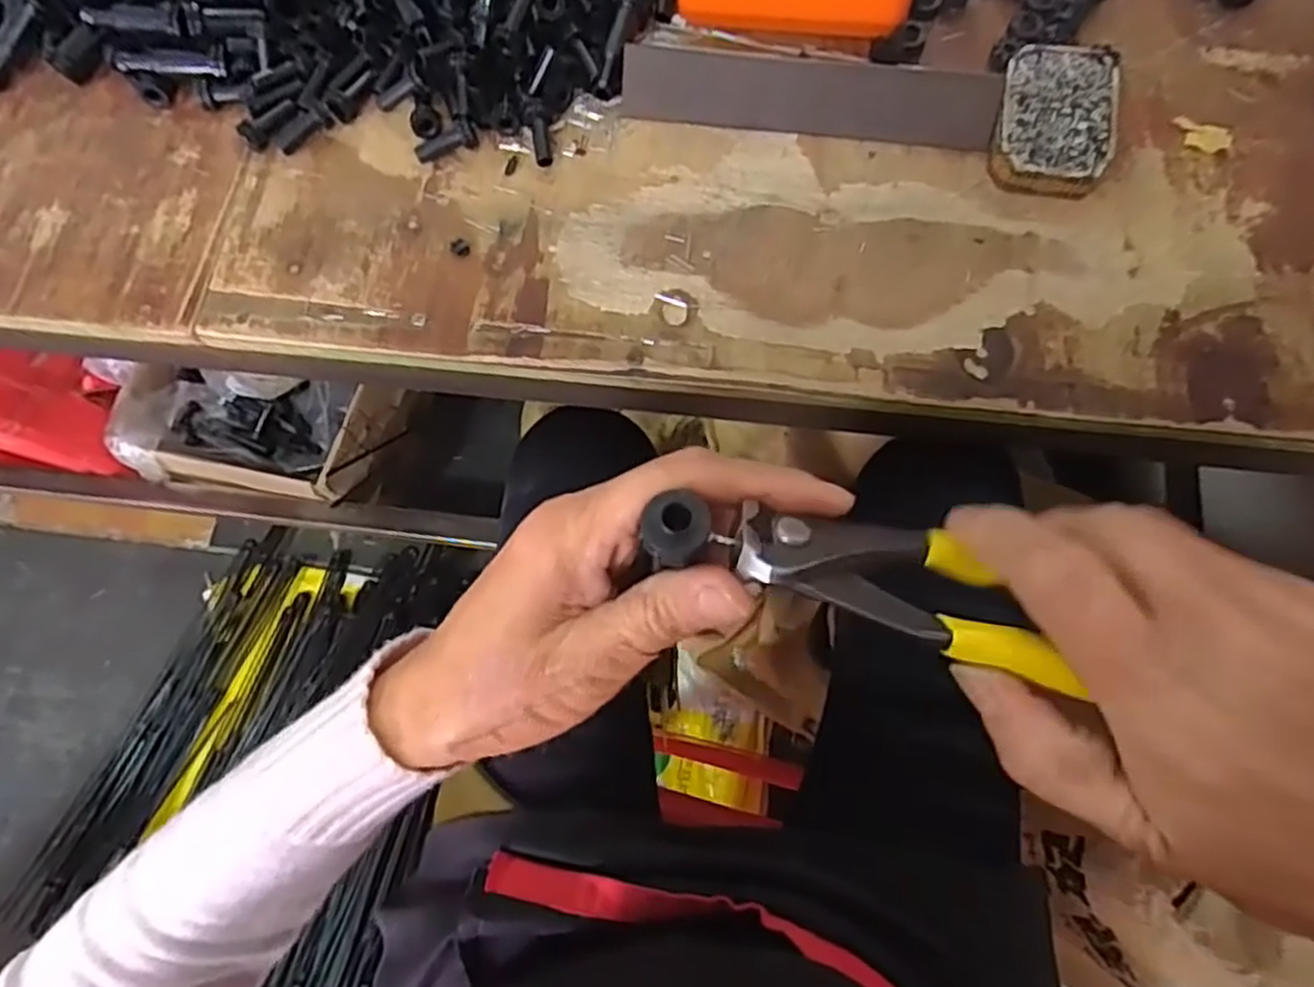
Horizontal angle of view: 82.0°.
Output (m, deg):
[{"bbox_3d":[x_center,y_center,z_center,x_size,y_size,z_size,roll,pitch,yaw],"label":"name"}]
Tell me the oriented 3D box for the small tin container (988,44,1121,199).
[{"bbox_3d":[0.225,-0.213,0.427,0.061,0.019,0.088,13,74,6],"label":"small tin container"}]

